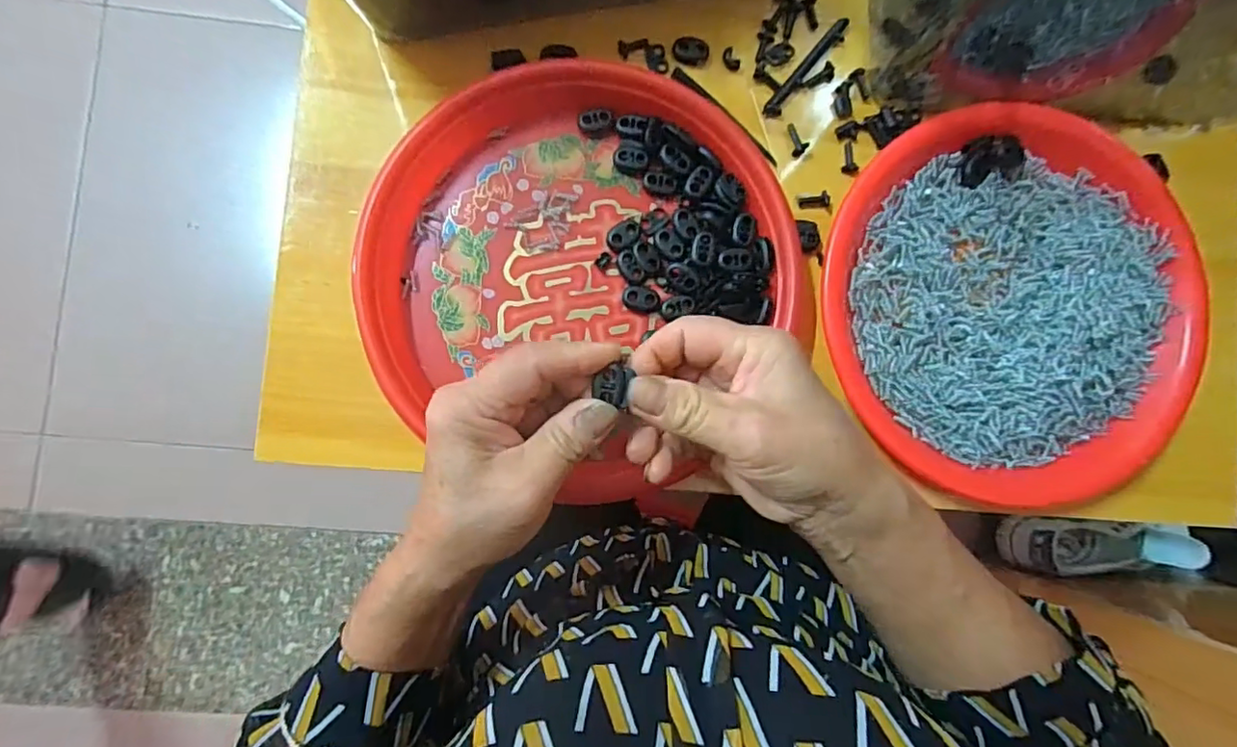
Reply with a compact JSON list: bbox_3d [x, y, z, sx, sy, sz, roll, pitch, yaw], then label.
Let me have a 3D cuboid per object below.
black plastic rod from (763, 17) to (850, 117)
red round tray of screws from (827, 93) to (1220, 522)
[{"bbox_3d":[0.115,-0.186,0.360,0.011,0.005,0.077,40,84,-1],"label":"black plastic rod"},{"bbox_3d":[0.229,-0.039,0.342,0.220,0.024,0.223,0,86,-4],"label":"red round tray of screws"}]

